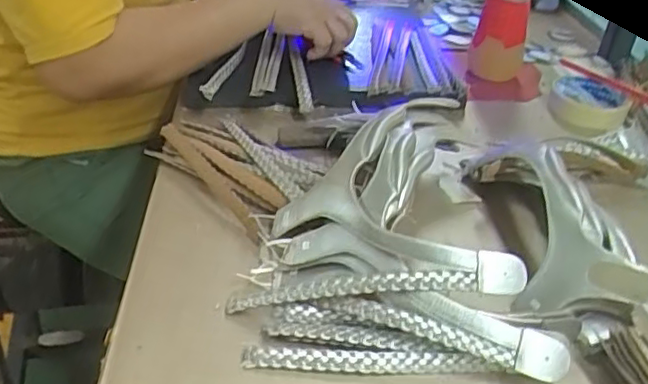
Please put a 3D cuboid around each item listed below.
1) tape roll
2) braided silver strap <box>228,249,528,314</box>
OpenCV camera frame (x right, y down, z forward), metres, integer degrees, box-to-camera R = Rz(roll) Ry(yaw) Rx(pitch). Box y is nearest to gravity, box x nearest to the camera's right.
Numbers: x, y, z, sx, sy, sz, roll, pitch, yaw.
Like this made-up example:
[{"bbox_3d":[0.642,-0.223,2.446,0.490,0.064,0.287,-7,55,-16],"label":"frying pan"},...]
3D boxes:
[{"bbox_3d":[0.300,-0.099,0.749,0.084,0.031,0.085,4,35,-3],"label":"tape roll"},{"bbox_3d":[0.034,0.064,0.439,0.198,0.026,0.018,-7,34,6],"label":"braided silver strap"}]

